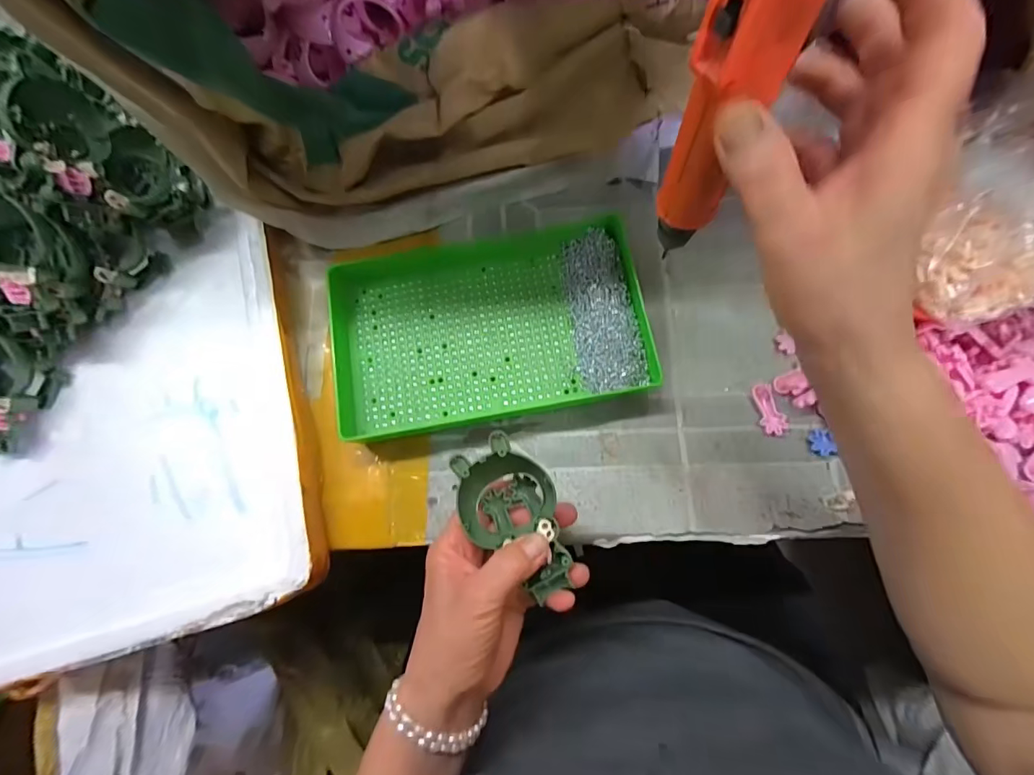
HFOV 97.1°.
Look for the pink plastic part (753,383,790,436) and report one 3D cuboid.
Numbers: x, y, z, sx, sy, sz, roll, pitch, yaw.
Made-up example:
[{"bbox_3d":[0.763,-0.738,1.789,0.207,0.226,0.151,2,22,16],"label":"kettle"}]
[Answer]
[{"bbox_3d":[0.193,0.016,0.348,0.018,0.004,0.039,-11,74,14],"label":"pink plastic part"}]

